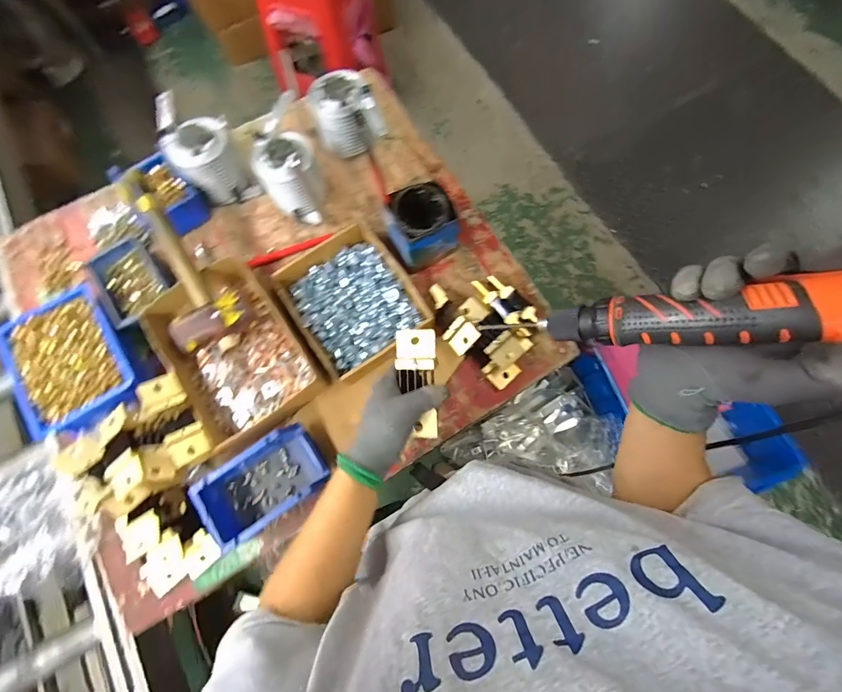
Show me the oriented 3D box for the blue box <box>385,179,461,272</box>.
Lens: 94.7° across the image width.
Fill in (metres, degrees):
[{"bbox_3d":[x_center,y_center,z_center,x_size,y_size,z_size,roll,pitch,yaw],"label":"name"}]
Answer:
[{"bbox_3d":[0.005,-0.201,0.646,0.106,0.086,0.102,-23,76,-4],"label":"blue box"}]

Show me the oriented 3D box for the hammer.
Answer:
[{"bbox_3d":[-0.356,-0.132,0.580,0.108,0.045,0.263,-26,90,-5],"label":"hammer"}]

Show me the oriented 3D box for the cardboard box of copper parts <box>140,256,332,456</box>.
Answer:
[{"bbox_3d":[-0.293,0.001,0.616,0.192,0.058,0.274,-35,77,-7],"label":"cardboard box of copper parts"}]

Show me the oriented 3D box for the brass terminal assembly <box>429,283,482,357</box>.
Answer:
[{"bbox_3d":[0.046,-0.042,0.623,0.050,0.022,0.114,-45,70,33],"label":"brass terminal assembly"}]

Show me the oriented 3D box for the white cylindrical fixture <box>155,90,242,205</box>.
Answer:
[{"bbox_3d":[-0.399,-0.347,0.683,0.166,0.119,0.099,38,80,10],"label":"white cylindrical fixture"}]

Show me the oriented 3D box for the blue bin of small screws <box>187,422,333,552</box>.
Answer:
[{"bbox_3d":[-0.221,0.195,0.554,0.155,0.074,0.097,-34,77,-7],"label":"blue bin of small screws"}]

